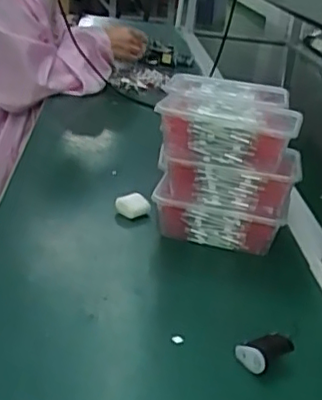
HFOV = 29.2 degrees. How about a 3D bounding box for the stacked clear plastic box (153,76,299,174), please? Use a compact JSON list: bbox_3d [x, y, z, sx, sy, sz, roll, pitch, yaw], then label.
[{"bbox_3d":[0.086,-0.102,0.794,0.157,0.061,0.230,8,23,4],"label":"stacked clear plastic box"}]

